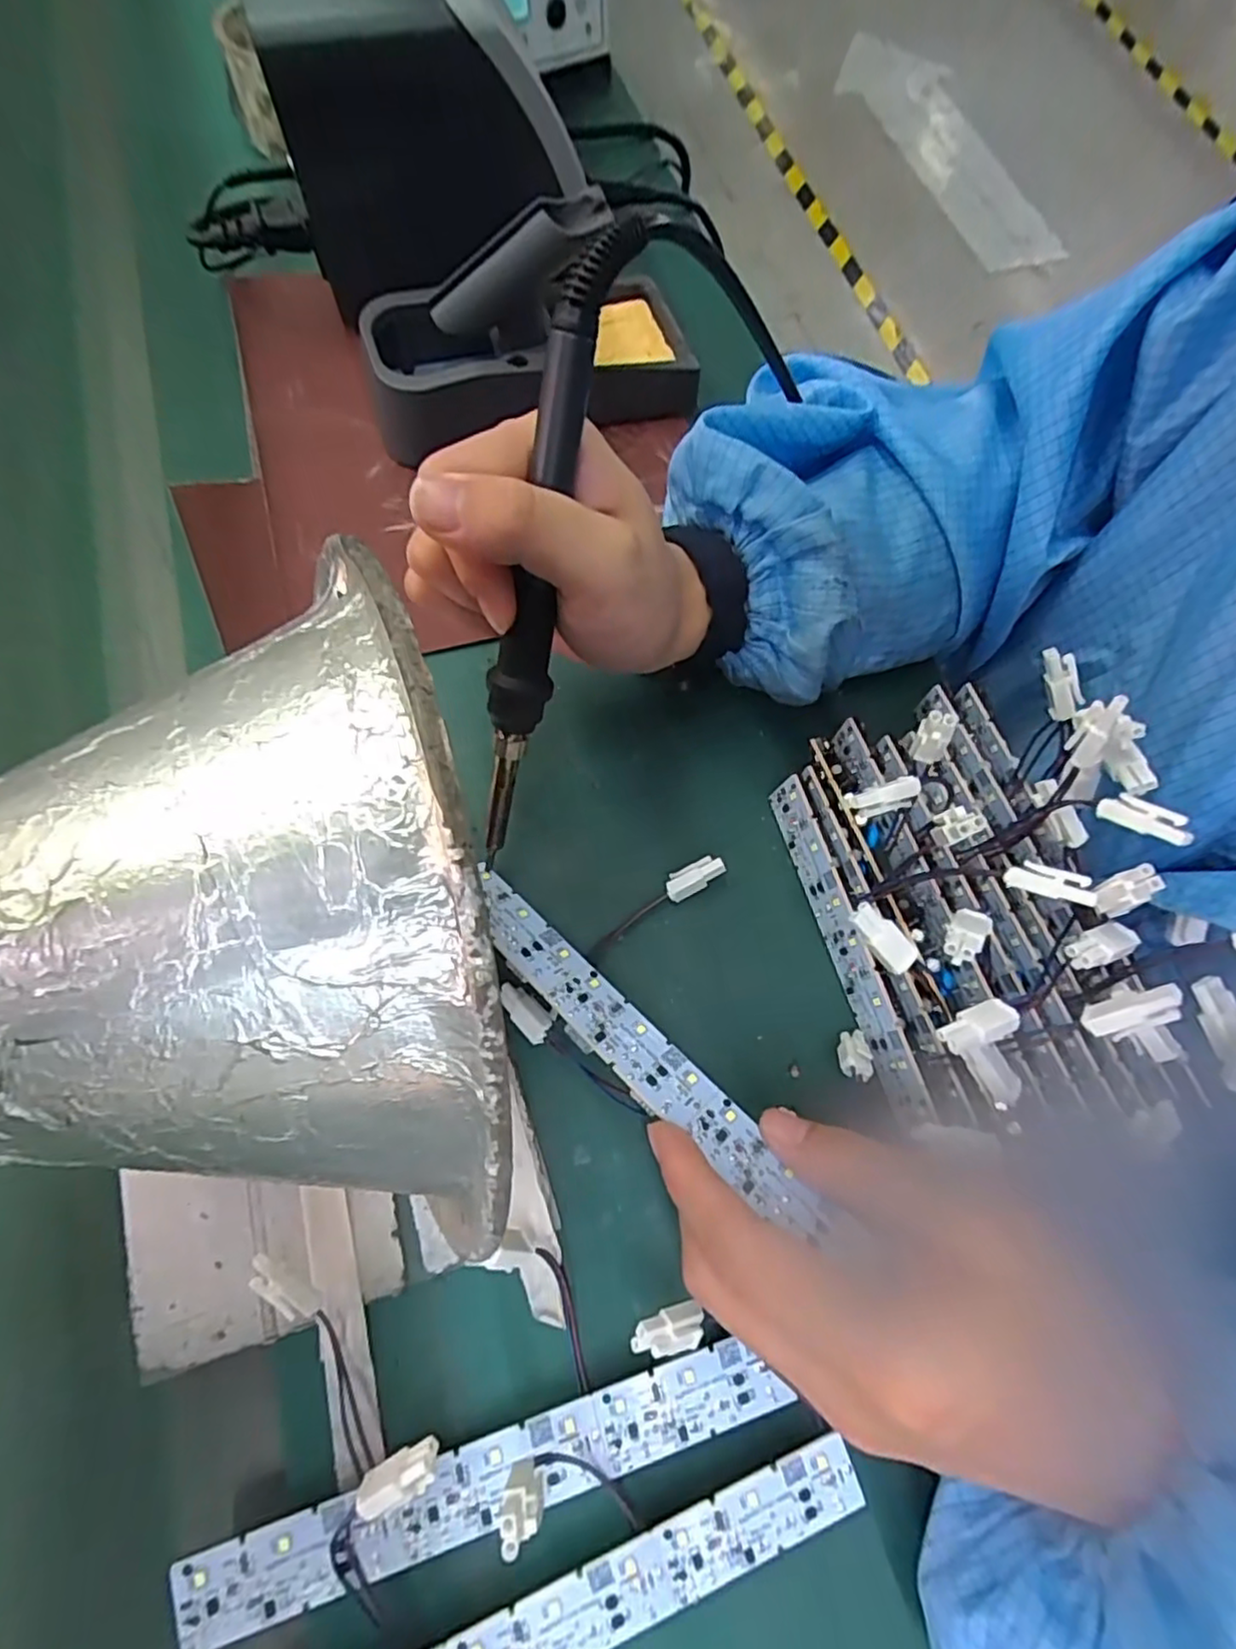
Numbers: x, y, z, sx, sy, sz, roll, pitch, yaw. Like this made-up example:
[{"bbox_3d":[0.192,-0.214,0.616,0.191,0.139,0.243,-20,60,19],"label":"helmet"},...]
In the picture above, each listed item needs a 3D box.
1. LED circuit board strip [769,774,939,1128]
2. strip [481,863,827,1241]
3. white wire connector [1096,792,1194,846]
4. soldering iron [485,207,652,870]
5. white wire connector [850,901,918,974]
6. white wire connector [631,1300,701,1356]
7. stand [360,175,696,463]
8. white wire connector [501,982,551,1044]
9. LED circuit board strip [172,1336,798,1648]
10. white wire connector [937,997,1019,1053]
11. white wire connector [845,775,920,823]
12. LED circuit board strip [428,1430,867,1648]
[{"bbox_3d":[0.091,0.047,0.270,0.004,0.024,0.137,-9,69,-22],"label":"LED circuit board strip"},{"bbox_3d":[-0.001,0.071,0.235,0.161,0.004,0.023,40,44,26],"label":"strip"},{"bbox_3d":[0.171,-0.002,0.218,0.009,0.007,0.026,-41,43,-13],"label":"white wire connector"},{"bbox_3d":[-0.026,-0.070,0.215,0.018,0.194,0.016,20,32,7],"label":"soldering iron"},{"bbox_3d":[0.085,0.036,0.216,0.010,0.005,0.025,-40,89,-13],"label":"white wire connector"},{"bbox_3d":[0.016,0.156,0.207,0.025,0.006,0.010,0,68,-28],"label":"white wire connector"},{"bbox_3d":[-0.043,-0.243,0.336,0.166,0.087,0.064,-5,70,-4],"label":"stand"},{"bbox_3d":[-0.036,0.072,0.258,0.025,0.008,0.011,43,75,13],"label":"white wire connector"},{"bbox_3d":[-0.038,0.202,0.207,0.184,0.006,0.023,-16,71,-7],"label":"LED circuit board strip"},{"bbox_3d":[0.112,0.062,0.209,0.026,0.009,0.010,-20,72,-9],"label":"white wire connector"},{"bbox_3d":[0.093,-0.009,0.234,0.025,0.005,0.011,-16,71,-7],"label":"white wire connector"},{"bbox_3d":[-0.015,0.233,0.196,0.187,0.006,0.022,-20,72,-9],"label":"LED circuit board strip"}]

